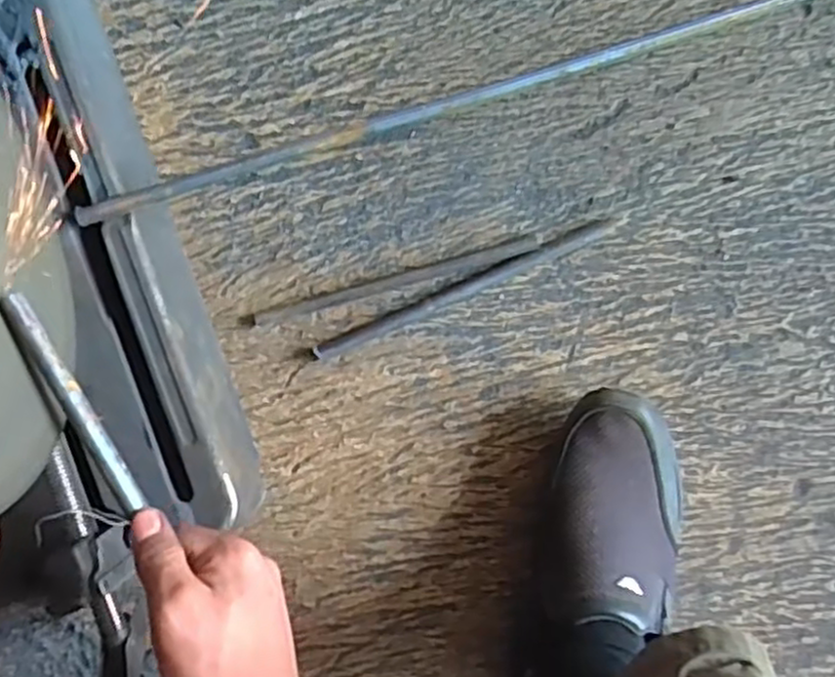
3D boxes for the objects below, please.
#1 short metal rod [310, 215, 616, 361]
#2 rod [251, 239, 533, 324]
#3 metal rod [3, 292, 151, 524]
[{"bbox_3d":[0.034,-0.038,0.545,0.242,0.007,0.013,-24,89,3],"label":"short metal rod"},{"bbox_3d":[-0.016,-0.043,0.547,0.220,0.009,0.015,-16,89,3],"label":"rod"},{"bbox_3d":[-0.171,0.033,0.360,0.010,0.006,0.123,-27,96,-1],"label":"metal rod"}]

